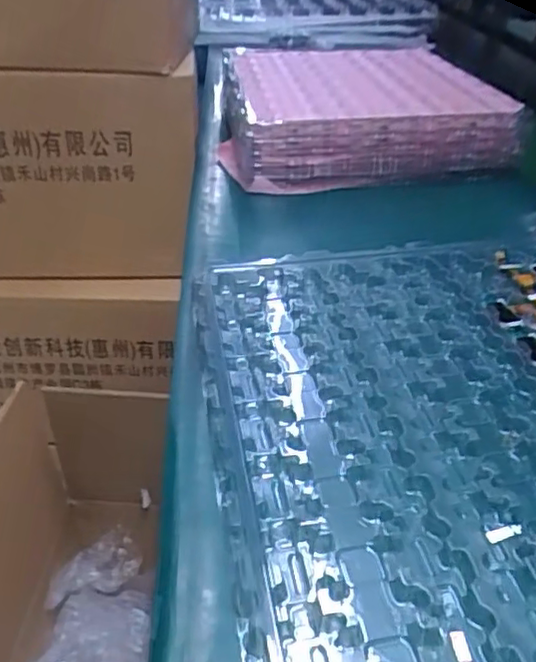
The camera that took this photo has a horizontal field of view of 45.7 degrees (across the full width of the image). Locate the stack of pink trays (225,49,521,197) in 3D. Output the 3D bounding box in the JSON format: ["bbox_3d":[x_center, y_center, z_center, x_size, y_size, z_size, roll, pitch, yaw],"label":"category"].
[{"bbox_3d":[0.104,-0.273,0.768,0.305,0.058,0.333,1,35,-2],"label":"stack of pink trays"}]

